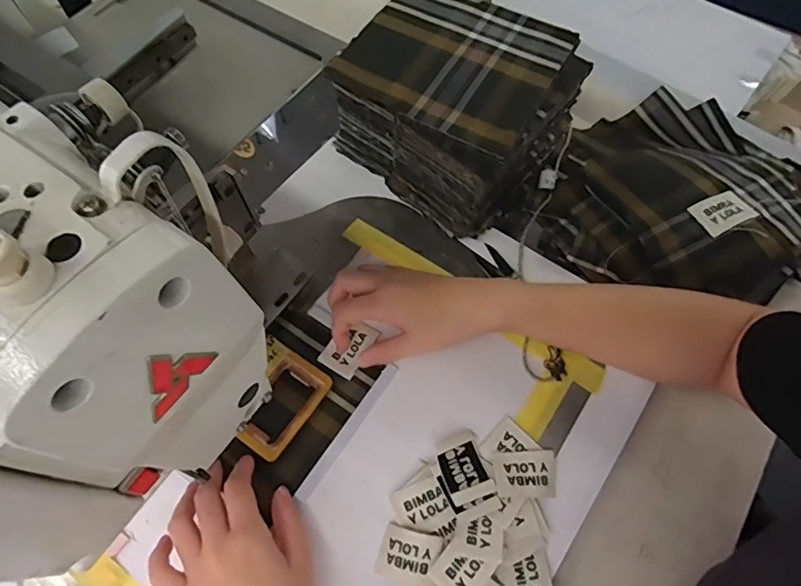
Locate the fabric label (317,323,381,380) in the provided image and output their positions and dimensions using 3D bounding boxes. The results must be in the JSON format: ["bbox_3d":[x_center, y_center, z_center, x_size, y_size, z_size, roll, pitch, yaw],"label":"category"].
[{"bbox_3d":[-0.045,0.047,0.439,0.034,0.004,0.046,30,73,14],"label":"fabric label"}]

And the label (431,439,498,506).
[{"bbox_3d":[0.049,0.135,0.387,0.037,0.006,0.040,-20,59,-17],"label":"label"}]

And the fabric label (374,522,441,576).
[{"bbox_3d":[0.005,0.186,0.365,0.043,0.006,0.032,9,63,20],"label":"fabric label"}]

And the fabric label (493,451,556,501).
[{"bbox_3d":[0.095,0.139,0.389,0.046,0.007,0.035,-1,55,-4],"label":"fabric label"}]

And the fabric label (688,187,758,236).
[{"bbox_3d":[0.287,-0.072,0.454,0.051,0.006,0.037,-27,65,-13],"label":"fabric label"}]

